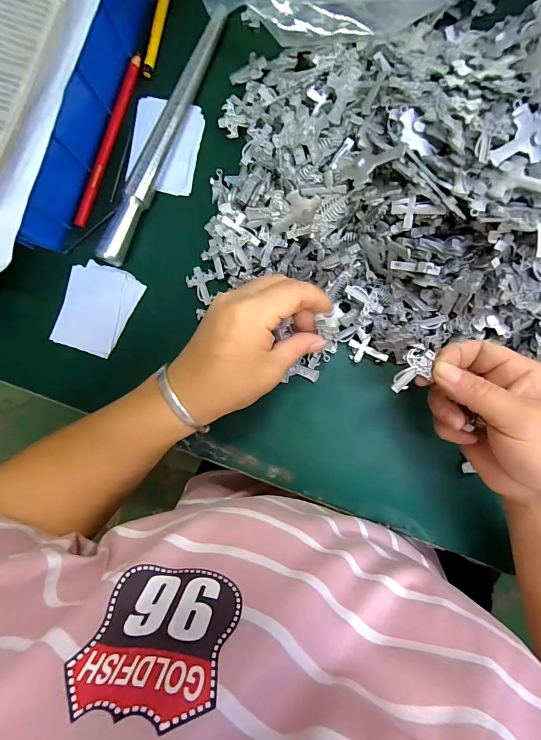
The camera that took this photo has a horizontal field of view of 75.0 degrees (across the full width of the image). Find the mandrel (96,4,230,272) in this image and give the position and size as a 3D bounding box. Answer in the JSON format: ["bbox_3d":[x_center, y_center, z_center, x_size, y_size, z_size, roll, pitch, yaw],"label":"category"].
[{"bbox_3d":[-0.092,-0.202,0.307,0.017,0.020,0.237,24,90,4],"label":"mandrel"}]

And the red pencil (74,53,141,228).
[{"bbox_3d":[-0.145,-0.204,0.316,0.011,0.006,0.158,19,90,4],"label":"red pencil"}]

